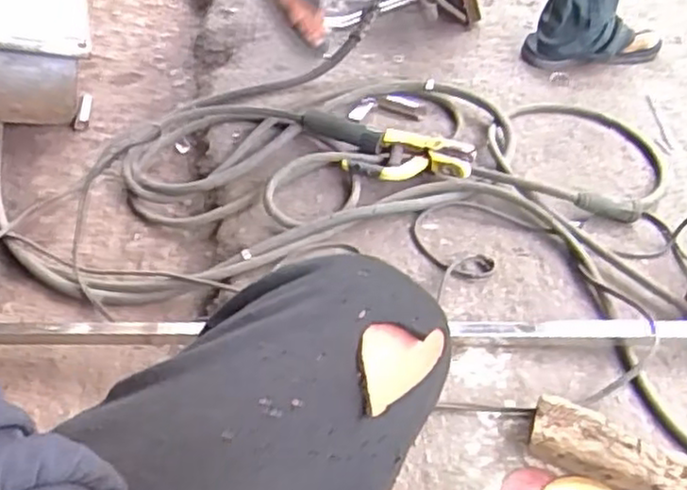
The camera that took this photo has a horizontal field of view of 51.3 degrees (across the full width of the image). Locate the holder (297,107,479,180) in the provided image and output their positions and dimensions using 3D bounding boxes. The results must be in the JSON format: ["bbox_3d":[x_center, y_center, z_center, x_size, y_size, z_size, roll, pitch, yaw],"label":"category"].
[{"bbox_3d":[0.050,-0.138,1.001,0.261,0.034,0.098,18,44,13],"label":"holder"}]

